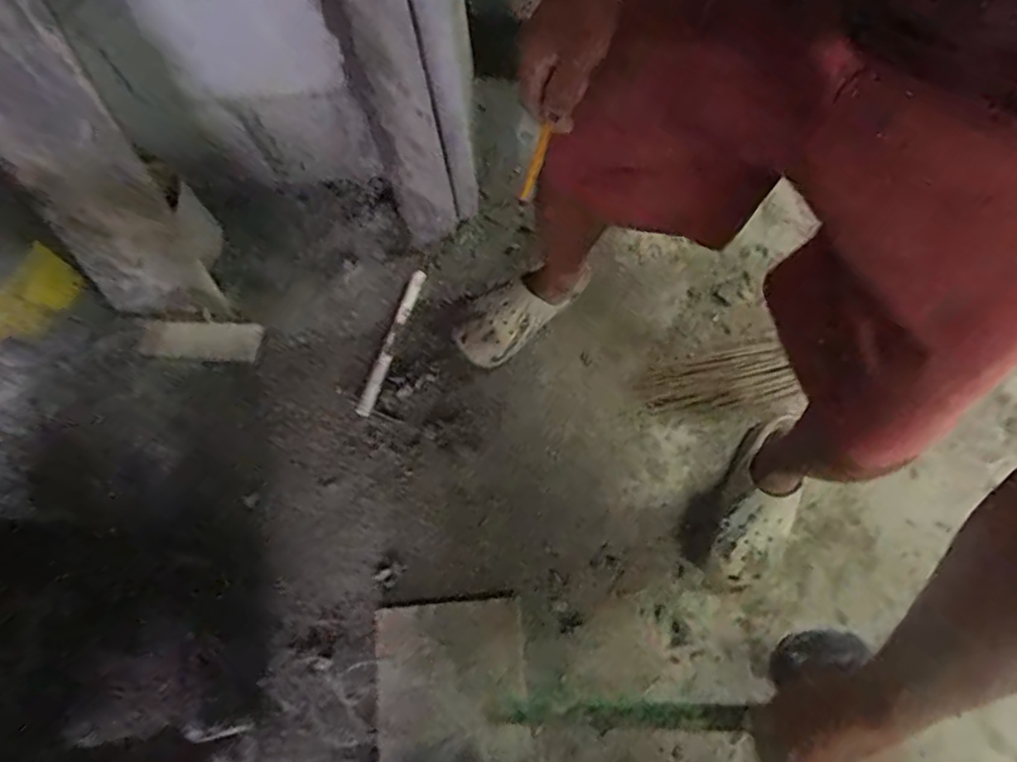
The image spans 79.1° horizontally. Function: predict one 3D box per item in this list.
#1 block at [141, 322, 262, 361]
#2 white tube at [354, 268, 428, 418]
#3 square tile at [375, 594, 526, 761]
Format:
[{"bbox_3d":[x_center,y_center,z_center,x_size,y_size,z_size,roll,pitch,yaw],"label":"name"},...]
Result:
[{"bbox_3d":[-0.567,-0.080,1.146,0.200,0.015,0.087,4,55,-5],"label":"block"},{"bbox_3d":[-0.206,-0.071,1.092,0.028,0.025,0.282,16,73,8],"label":"white tube"},{"bbox_3d":[-0.086,0.440,0.899,0.214,0.021,0.219,-4,71,2],"label":"square tile"}]

